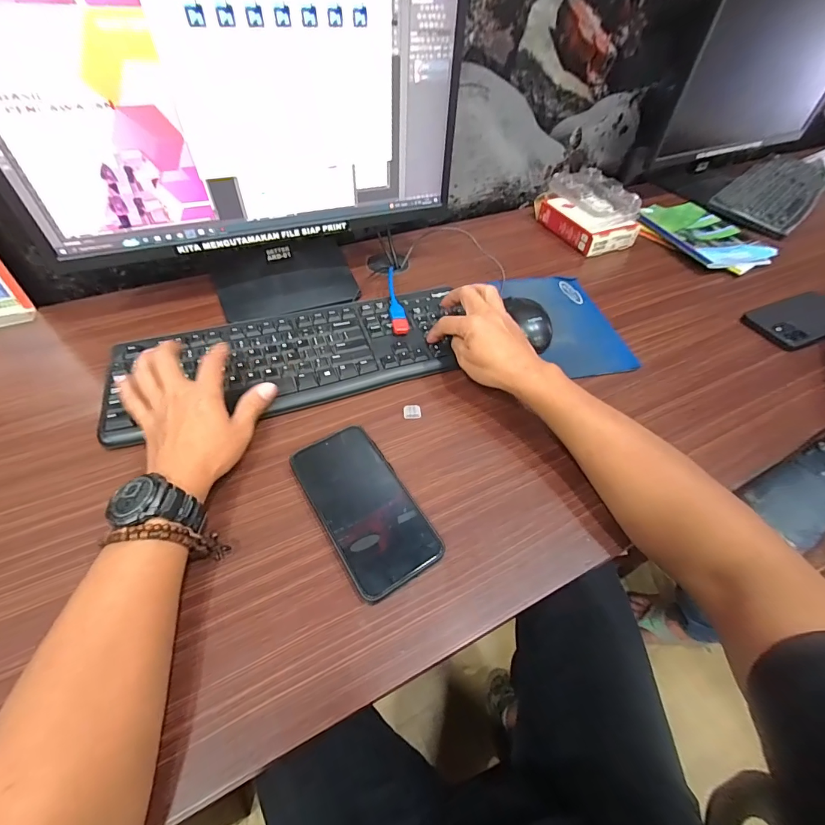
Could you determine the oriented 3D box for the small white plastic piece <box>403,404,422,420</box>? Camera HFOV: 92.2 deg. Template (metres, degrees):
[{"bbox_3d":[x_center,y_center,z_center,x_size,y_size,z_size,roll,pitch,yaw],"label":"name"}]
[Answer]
[{"bbox_3d":[0.000,-0.001,0.441,0.020,0.004,0.017,-5,54,-8],"label":"small white plastic piece"}]

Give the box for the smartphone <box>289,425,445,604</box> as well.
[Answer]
[{"bbox_3d":[-0.044,0.084,0.364,0.080,0.015,0.157,-26,59,-21],"label":"smartphone"}]

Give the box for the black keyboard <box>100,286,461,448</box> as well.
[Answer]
[{"bbox_3d":[-0.139,-0.070,0.476,0.393,0.020,0.154,-13,55,-13],"label":"black keyboard"}]

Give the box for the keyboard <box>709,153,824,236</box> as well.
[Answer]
[{"bbox_3d":[0.768,-0.471,0.828,0.402,0.026,0.145,-35,61,-27],"label":"keyboard"}]

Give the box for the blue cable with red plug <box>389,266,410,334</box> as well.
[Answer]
[{"bbox_3d":[-0.023,-0.153,0.533,0.021,0.014,0.130,-5,54,-8],"label":"blue cable with red plug"}]

